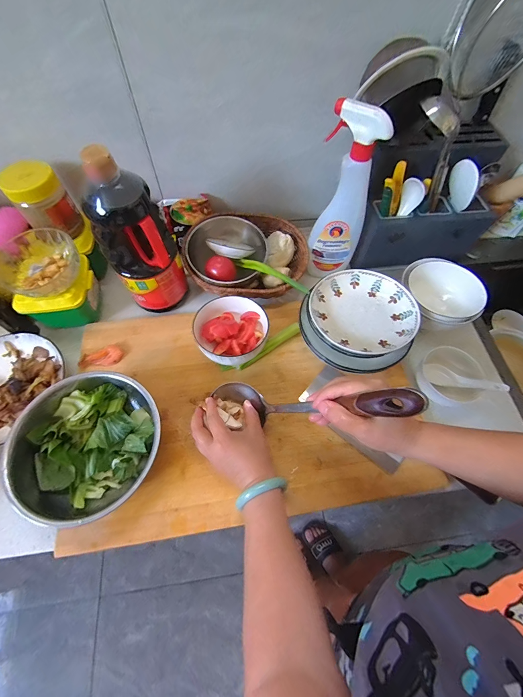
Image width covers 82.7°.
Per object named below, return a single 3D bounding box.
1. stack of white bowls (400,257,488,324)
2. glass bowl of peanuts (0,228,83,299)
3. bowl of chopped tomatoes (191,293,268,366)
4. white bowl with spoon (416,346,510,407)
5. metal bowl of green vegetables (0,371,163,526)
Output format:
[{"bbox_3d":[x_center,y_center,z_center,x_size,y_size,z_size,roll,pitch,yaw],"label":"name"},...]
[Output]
[{"bbox_3d":[0.336,-0.098,0.567,0.148,0.074,0.136,-5,62,-4],"label":"stack of white bowls"},{"bbox_3d":[-0.366,-0.139,0.492,0.124,0.062,0.118,39,67,18],"label":"glass bowl of peanuts"},{"bbox_3d":[-0.051,-0.023,0.512,0.123,0.060,0.118,1,61,-1],"label":"bowl of chopped tomatoes"},{"bbox_3d":[0.322,0.049,0.507,0.101,0.055,0.100,1,61,-1],"label":"white bowl with spoon"},{"bbox_3d":[-0.242,0.138,0.427,0.195,0.065,0.190,1,61,-1],"label":"metal bowl of green vegetables"}]

